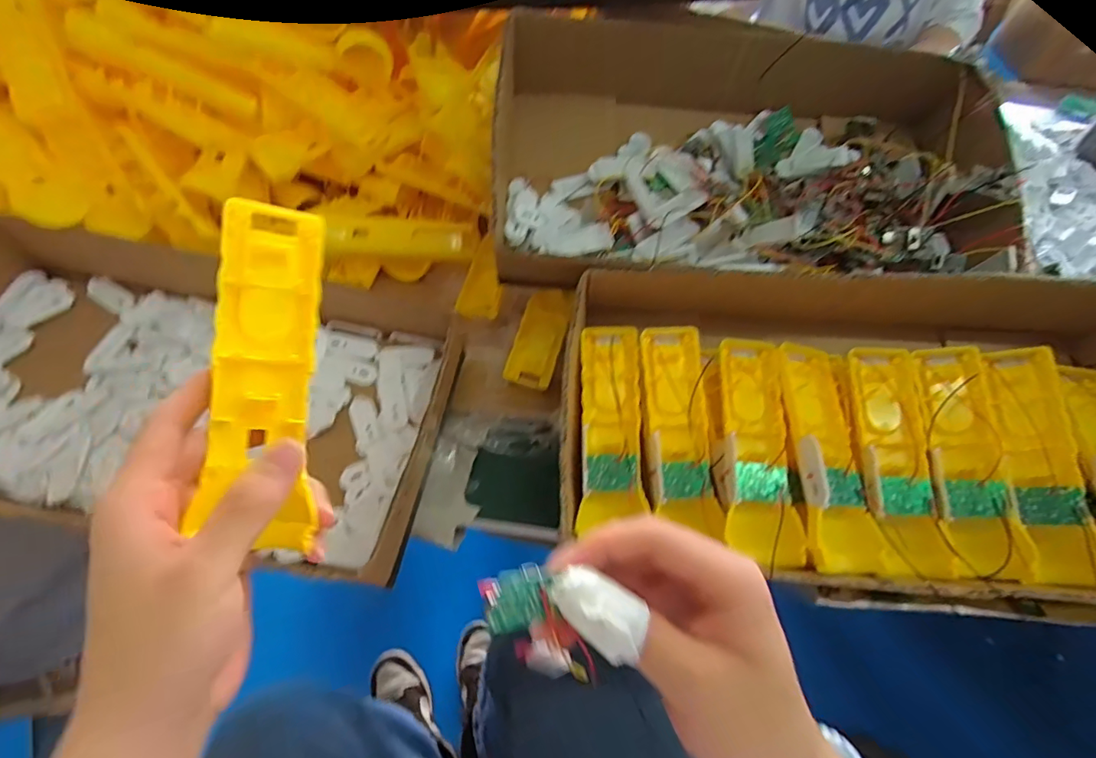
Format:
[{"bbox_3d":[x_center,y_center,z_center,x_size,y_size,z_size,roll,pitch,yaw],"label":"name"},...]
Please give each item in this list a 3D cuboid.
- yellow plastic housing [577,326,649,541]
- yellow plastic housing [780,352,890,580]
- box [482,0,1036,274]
[{"bbox_3d":[0.047,0.030,0.378,0.045,0.026,0.148,3,67,-2],"label":"yellow plastic housing"},{"bbox_3d":[0.196,0.050,0.370,0.052,0.043,0.166,2,52,-2],"label":"yellow plastic housing"},{"bbox_3d":[0.171,-0.185,0.456,0.421,0.145,0.247,0,66,1],"label":"box"}]

